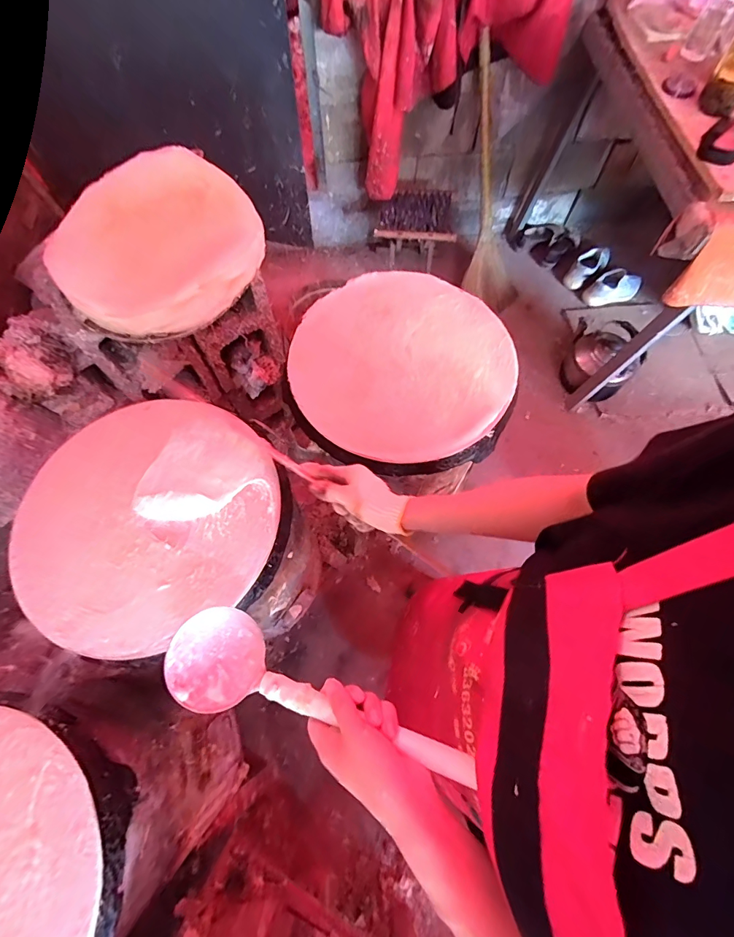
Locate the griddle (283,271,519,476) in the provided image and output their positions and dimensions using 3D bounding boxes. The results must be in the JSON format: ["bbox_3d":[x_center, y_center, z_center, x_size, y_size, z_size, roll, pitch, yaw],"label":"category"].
[{"bbox_3d":[0.061,-0.174,0.686,0.358,0.037,0.364,0,68,0],"label":"griddle"}]

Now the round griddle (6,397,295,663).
[{"bbox_3d":[-0.309,0.066,0.576,0.373,0.036,0.358,0,68,0],"label":"round griddle"}]

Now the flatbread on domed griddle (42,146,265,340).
[{"bbox_3d":[-0.387,-0.415,0.752,0.367,0.050,0.355,0,75,-1],"label":"flatbread on domed griddle"}]

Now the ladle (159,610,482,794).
[{"bbox_3d":[-0.048,0.215,0.370,0.306,0.056,0.089,12,67,22],"label":"ladle"}]

